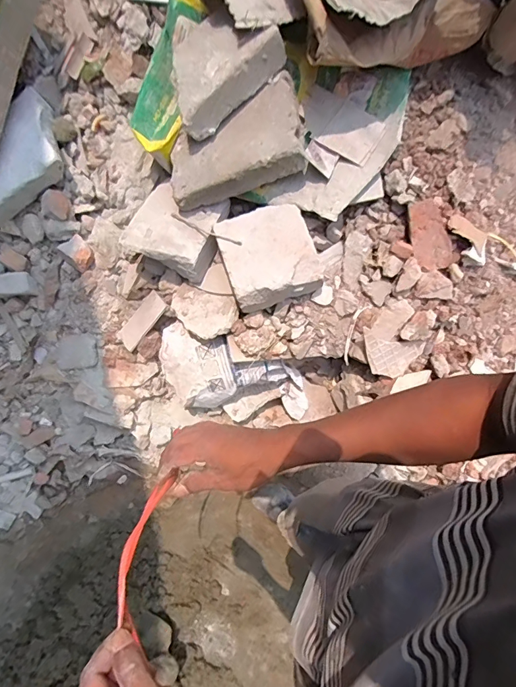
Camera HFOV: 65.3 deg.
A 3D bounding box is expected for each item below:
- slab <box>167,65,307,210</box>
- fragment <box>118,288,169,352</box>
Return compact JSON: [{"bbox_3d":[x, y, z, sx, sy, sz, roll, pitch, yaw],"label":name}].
[{"bbox_3d":[-0.051,-0.434,0.888,0.304,0.078,0.187,-14,83,18],"label":"slab"},{"bbox_3d":[-0.310,-0.060,1.075,0.075,0.015,0.166,45,101,22],"label":"fragment"}]

